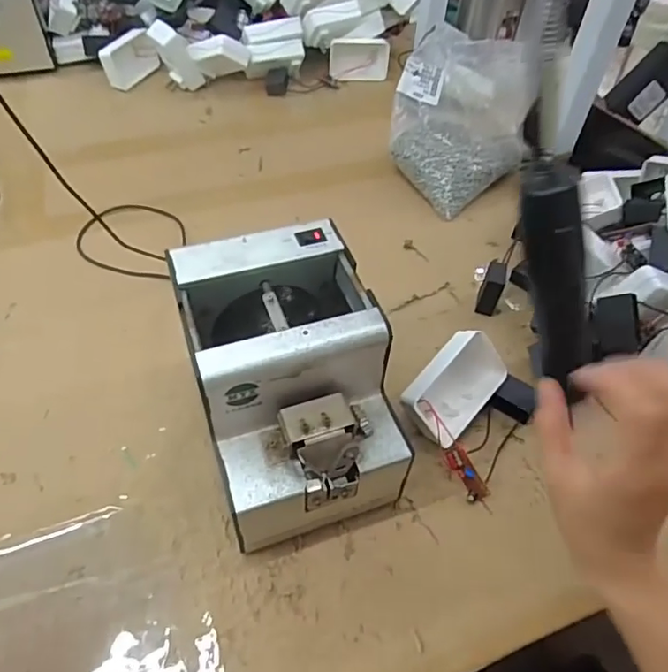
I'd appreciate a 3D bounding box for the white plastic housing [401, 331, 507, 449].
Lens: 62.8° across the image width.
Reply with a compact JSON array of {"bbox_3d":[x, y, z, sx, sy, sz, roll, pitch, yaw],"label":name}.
[{"bbox_3d":[0.101,0.043,0.453,0.092,0.060,0.034,-46,36,-8],"label":"white plastic housing"}]

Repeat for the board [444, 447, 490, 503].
[{"bbox_3d":[0.102,0.107,0.426,0.013,0.017,0.044,-29,82,-23],"label":"board"}]

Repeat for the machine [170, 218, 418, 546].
[{"bbox_3d":[-0.032,0.040,0.398,0.132,0.142,0.187,-14,54,-14],"label":"machine"}]

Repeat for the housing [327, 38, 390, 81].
[{"bbox_3d":[0.038,-0.424,0.841,0.092,0.059,0.021,-8,32,-9],"label":"housing"}]

